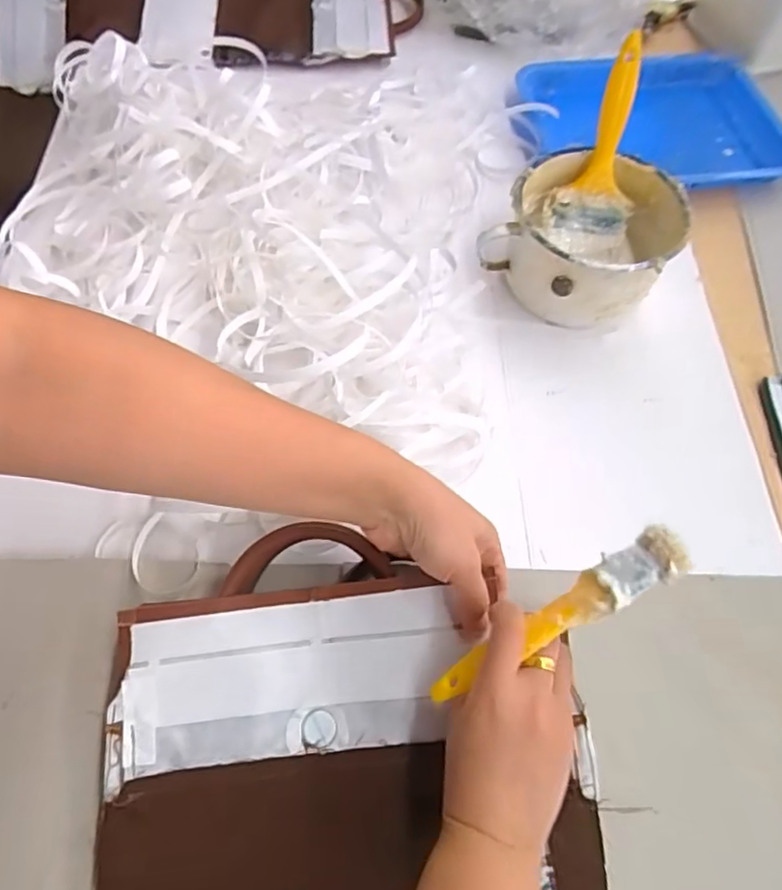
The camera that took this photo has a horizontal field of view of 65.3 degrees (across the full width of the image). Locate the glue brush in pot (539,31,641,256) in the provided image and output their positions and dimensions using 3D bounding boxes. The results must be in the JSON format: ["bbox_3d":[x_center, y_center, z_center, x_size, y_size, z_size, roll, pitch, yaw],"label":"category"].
[{"bbox_3d":[0.185,-0.258,0.528,0.077,0.162,0.023,14,33,7],"label":"glue brush in pot"}]

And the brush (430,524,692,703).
[{"bbox_3d":[0.085,0.092,0.322,0.152,0.010,0.026,-35,66,9],"label":"brush"}]

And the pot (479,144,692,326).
[{"bbox_3d":[0.173,-0.179,0.543,0.139,0.087,0.133,1,61,-2],"label":"pot"}]

